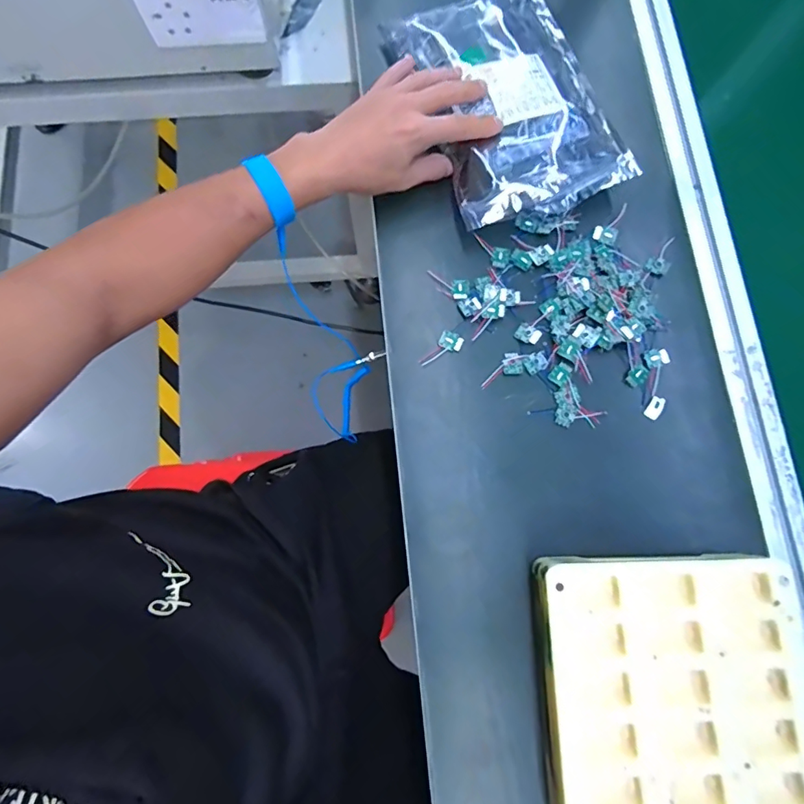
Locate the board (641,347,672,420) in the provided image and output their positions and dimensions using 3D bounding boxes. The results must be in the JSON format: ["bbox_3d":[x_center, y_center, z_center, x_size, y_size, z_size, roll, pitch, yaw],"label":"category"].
[{"bbox_3d":[0.226,-0.017,0.422,0.023,0.004,0.064,6,78,2],"label":"board"}]

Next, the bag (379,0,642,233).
[{"bbox_3d":[0.101,-0.299,0.464,0.168,0.043,0.252,-18,79,-4],"label":"bag"}]

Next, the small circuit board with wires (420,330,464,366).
[{"bbox_3d":[0.036,-0.045,0.431,0.021,0.007,0.041,39,81,8],"label":"small circuit board with wires"}]

